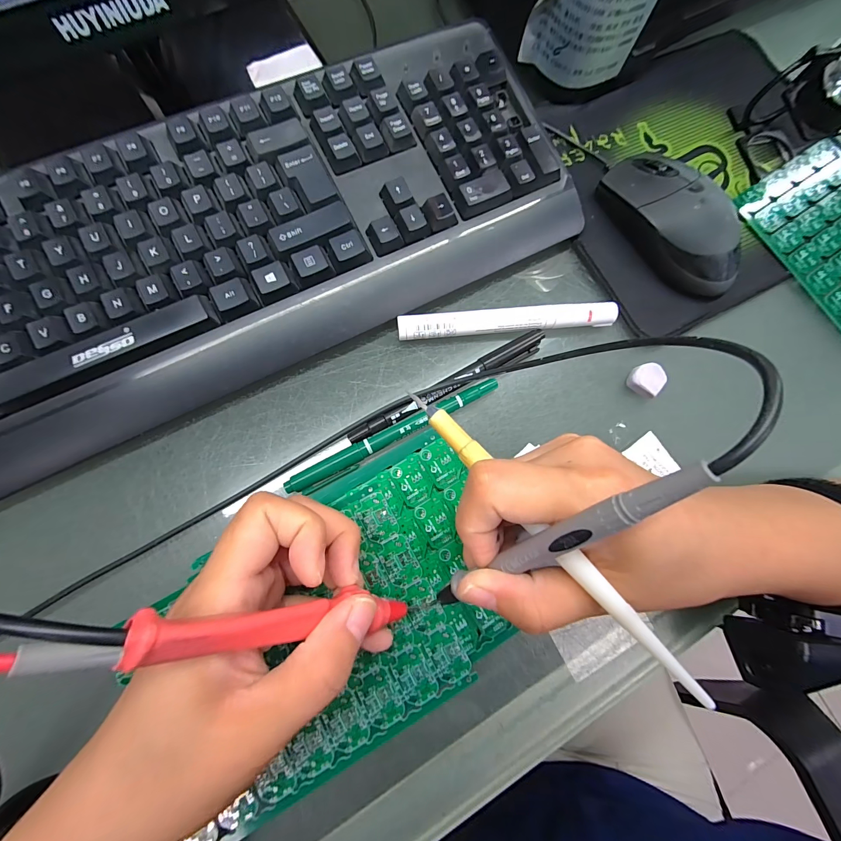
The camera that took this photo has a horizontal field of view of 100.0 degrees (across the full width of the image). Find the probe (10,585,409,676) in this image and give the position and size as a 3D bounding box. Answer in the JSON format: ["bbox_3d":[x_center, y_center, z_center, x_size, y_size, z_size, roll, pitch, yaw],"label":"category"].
[{"bbox_3d":[-0.048,0.071,0.124,0.127,0.010,0.012,25,77,-46],"label":"probe"}]

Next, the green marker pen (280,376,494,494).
[{"bbox_3d":[-0.014,0.009,0.215,0.137,0.013,0.014,-28,82,-9],"label":"green marker pen"}]

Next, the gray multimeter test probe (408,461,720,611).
[{"bbox_3d":[0.035,0.055,0.136,0.010,0.148,0.008,39,42,-1],"label":"gray multimeter test probe"}]

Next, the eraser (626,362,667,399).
[{"bbox_3d":[0.148,-0.027,0.231,0.019,0.010,0.021,35,79,4],"label":"eraser"}]

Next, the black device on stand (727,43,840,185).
[{"bbox_3d":[0.267,-0.222,0.253,0.053,0.059,0.066,-38,85,-8],"label":"black device on stand"}]

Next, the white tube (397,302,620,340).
[{"bbox_3d":[0.057,-0.064,0.231,0.141,0.018,0.014,-5,79,-5],"label":"white tube"}]

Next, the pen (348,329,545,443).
[{"bbox_3d":[0.020,-0.021,0.223,0.138,0.013,0.013,-29,82,-9],"label":"pen"}]

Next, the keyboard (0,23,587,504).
[{"bbox_3d":[-0.112,-0.105,0.212,0.422,0.030,0.149,-27,87,-9],"label":"keyboard"}]

